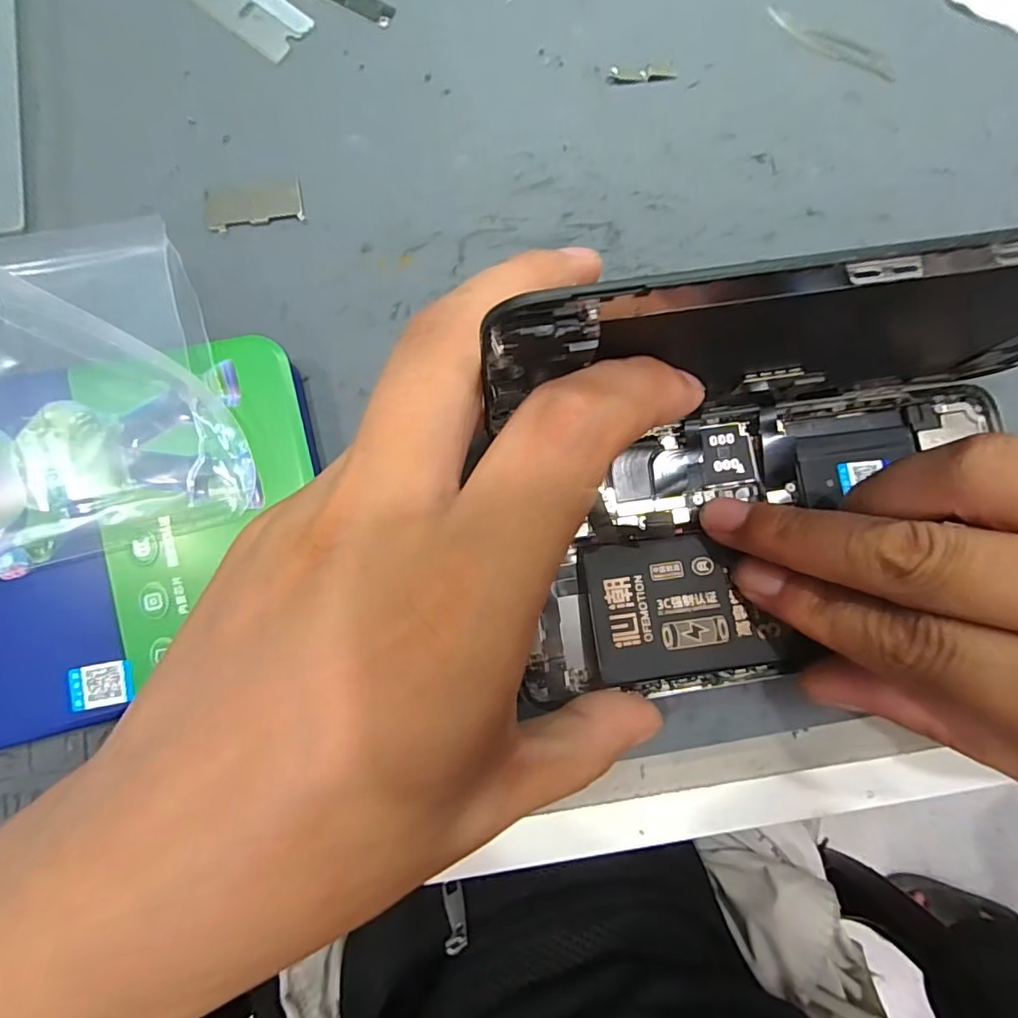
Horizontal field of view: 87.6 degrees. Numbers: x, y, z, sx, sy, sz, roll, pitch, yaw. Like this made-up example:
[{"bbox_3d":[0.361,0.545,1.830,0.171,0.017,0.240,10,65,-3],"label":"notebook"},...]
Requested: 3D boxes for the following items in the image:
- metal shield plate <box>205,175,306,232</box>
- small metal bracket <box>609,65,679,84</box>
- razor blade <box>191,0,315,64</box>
[{"bbox_3d":[-0.078,-0.093,0.162,0.028,0.004,0.014,-11,84,-4],"label":"metal shield plate"},{"bbox_3d":[0.044,-0.142,0.173,0.023,0.004,0.004,-5,84,-3],"label":"small metal bracket"},{"bbox_3d":[-0.083,-0.161,0.170,0.038,0.004,0.019,38,83,2],"label":"razor blade"}]

